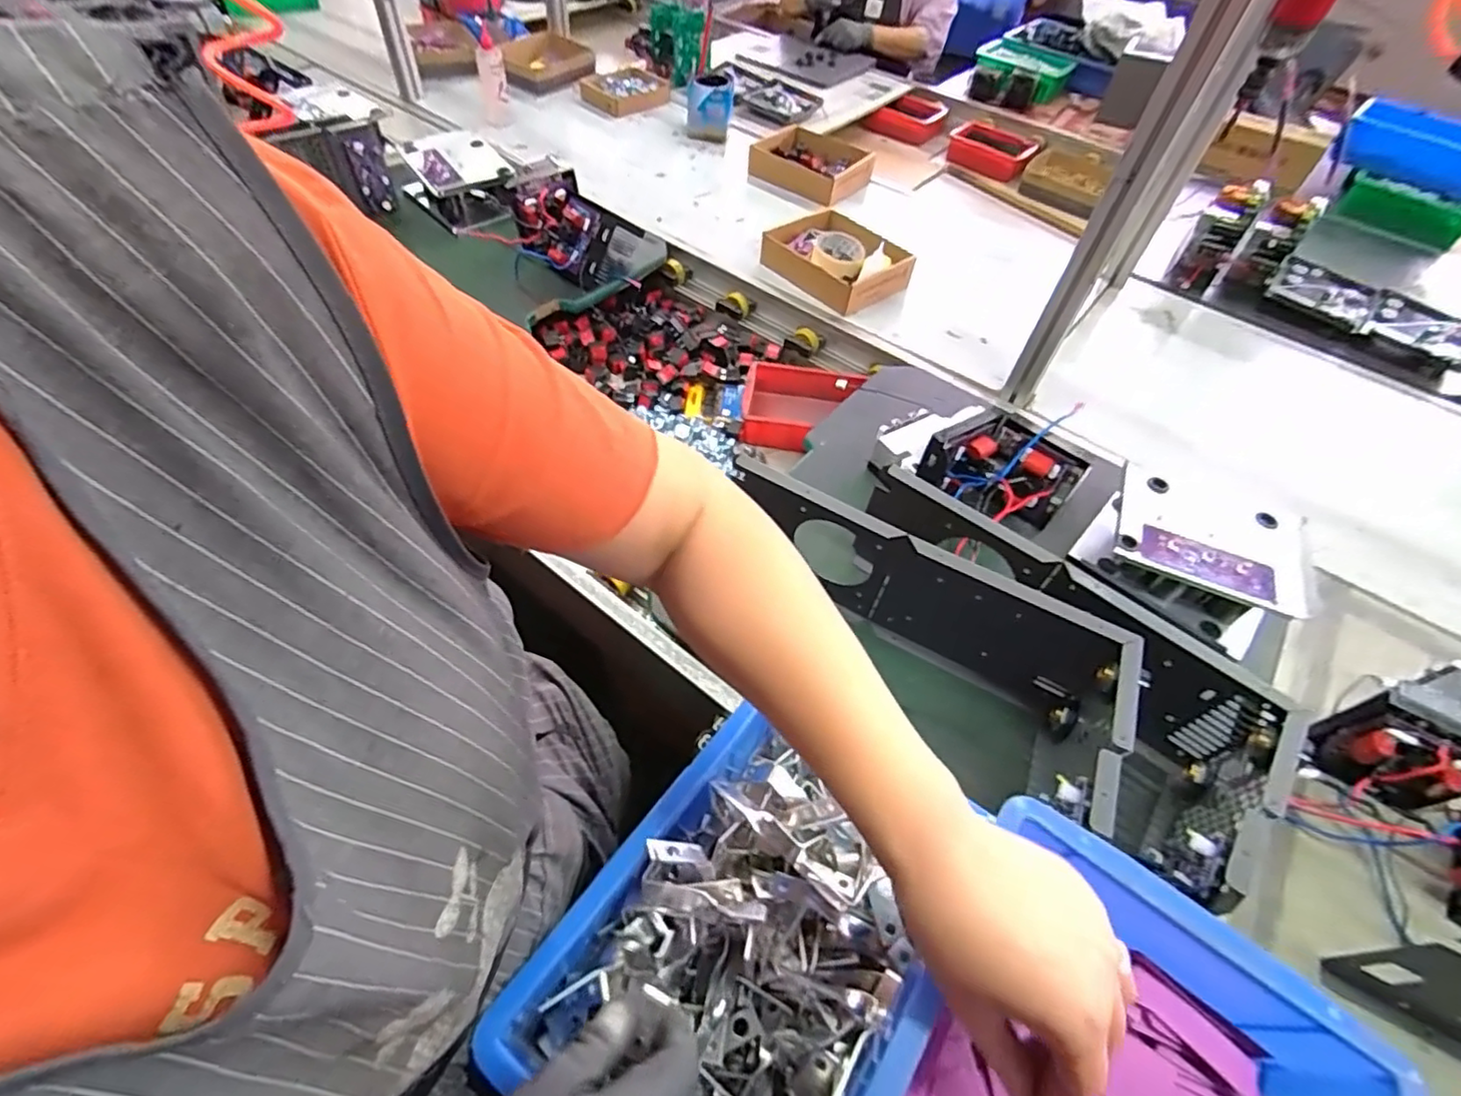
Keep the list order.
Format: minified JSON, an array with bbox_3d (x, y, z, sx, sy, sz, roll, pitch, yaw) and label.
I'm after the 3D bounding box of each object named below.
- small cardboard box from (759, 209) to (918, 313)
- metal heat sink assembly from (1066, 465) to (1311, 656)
[{"bbox_3d":[0.177,-0.505,1.108,0.173,0.071,0.231,-31,61,-25],"label":"small cardboard box"},{"bbox_3d":[0.541,0.005,0.744,0.211,0.082,0.165,27,55,15],"label":"metal heat sink assembly"}]

